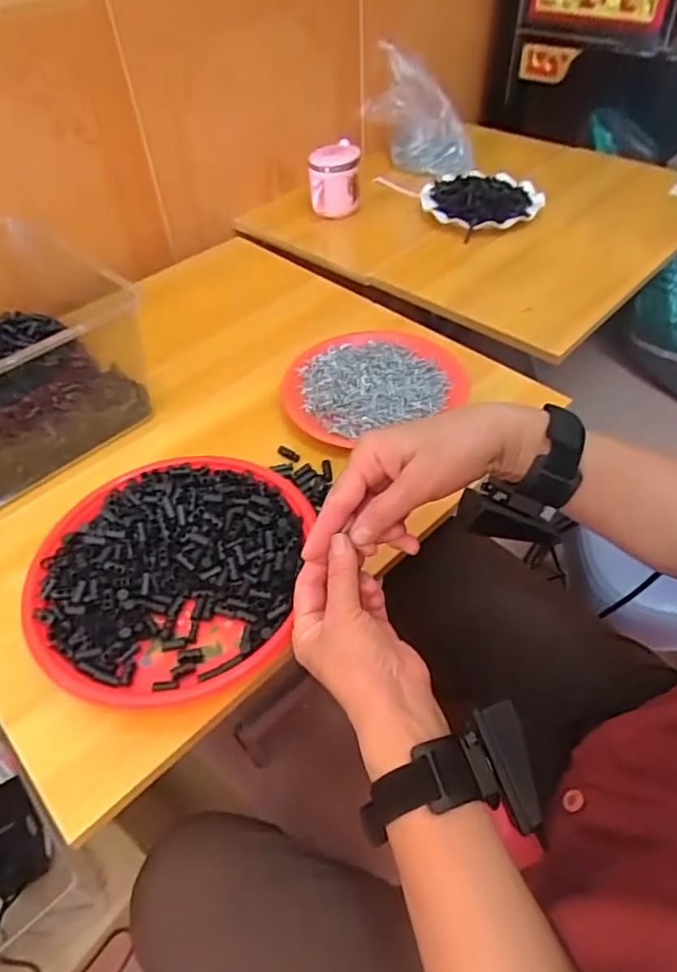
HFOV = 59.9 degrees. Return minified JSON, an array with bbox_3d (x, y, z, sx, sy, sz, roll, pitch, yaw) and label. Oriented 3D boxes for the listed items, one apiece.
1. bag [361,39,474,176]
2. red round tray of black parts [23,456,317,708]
[{"bbox_3d":[0.136,-0.635,1.014,0.191,0.179,0.099,5,50,8],"label":"bag"},{"bbox_3d":[-0.144,0.066,0.494,0.216,0.035,0.228,-2,50,2],"label":"red round tray of black parts"}]

